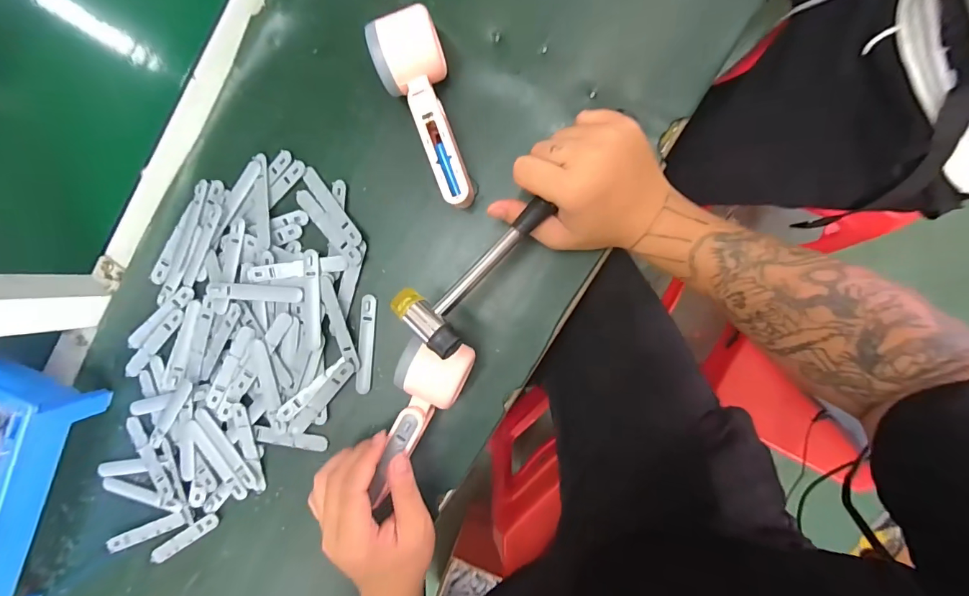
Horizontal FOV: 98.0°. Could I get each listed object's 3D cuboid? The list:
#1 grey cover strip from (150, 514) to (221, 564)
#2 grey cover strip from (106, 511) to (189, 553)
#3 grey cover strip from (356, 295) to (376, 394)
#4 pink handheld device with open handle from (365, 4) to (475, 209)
[{"bbox_3d":[-0.316,0.255,0.445,0.089,0.006,0.016,-34,86,7],"label":"grey cover strip"},{"bbox_3d":[-0.361,0.252,0.454,0.103,0.008,0.016,-23,88,8],"label":"grey cover strip"},{"bbox_3d":[-0.115,0.046,0.412,0.014,0.006,0.095,5,92,8],"label":"grey cover strip"},{"bbox_3d":[-0.047,-0.158,0.370,0.057,0.056,0.162,-19,90,7],"label":"pink handheld device with open handle"}]

